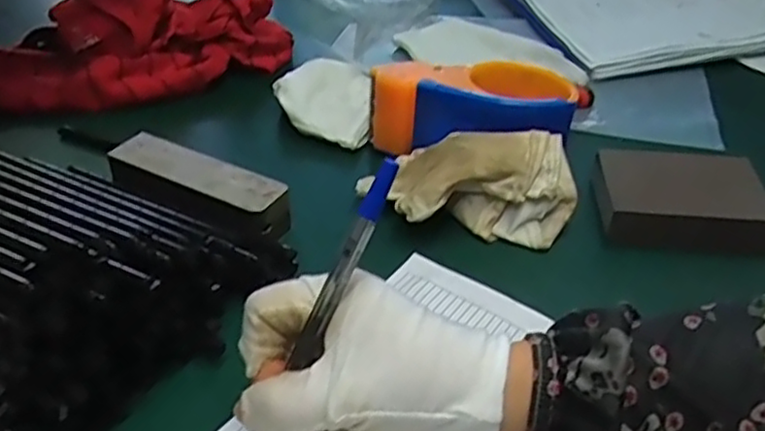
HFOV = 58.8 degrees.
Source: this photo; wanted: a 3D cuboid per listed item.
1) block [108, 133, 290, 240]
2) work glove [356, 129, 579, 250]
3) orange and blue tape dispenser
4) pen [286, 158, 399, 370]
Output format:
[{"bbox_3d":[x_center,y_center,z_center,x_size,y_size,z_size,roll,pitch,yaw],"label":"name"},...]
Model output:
[{"bbox_3d":[-0.112,-0.017,0.417,0.118,0.027,0.036,20,44,21],"label":"block"},{"bbox_3d":[0.055,-0.022,0.411,0.121,0.048,0.063,7,41,7],"label":"work glove"},{"bbox_3d":[0.066,-0.078,0.471,0.141,0.048,0.084,8,41,8],"label":"orange and blue tape dispenser"},{"bbox_3d":[-0.025,0.042,0.273,0.008,0.141,0.007,37,20,36],"label":"pen"}]

